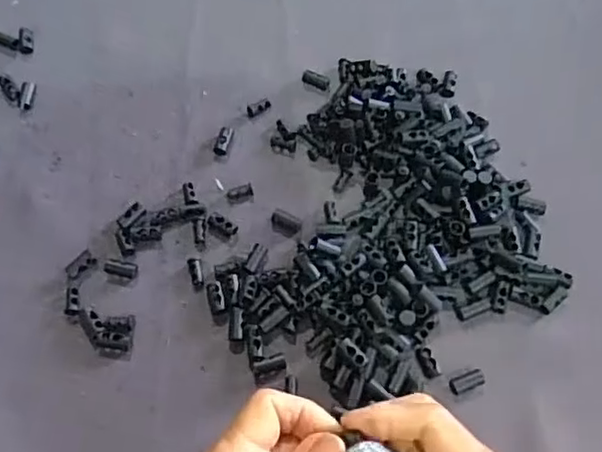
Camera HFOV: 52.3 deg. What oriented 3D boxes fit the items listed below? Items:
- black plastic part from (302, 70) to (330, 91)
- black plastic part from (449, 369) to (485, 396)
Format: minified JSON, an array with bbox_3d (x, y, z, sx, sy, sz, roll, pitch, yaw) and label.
[{"bbox_3d":[0.010,-0.101,0.422,0.020,0.004,0.009,25,66,11],"label":"black plastic part"},{"bbox_3d":[0.092,0.085,0.336,0.020,0.005,0.009,-18,66,-9],"label":"black plastic part"}]

